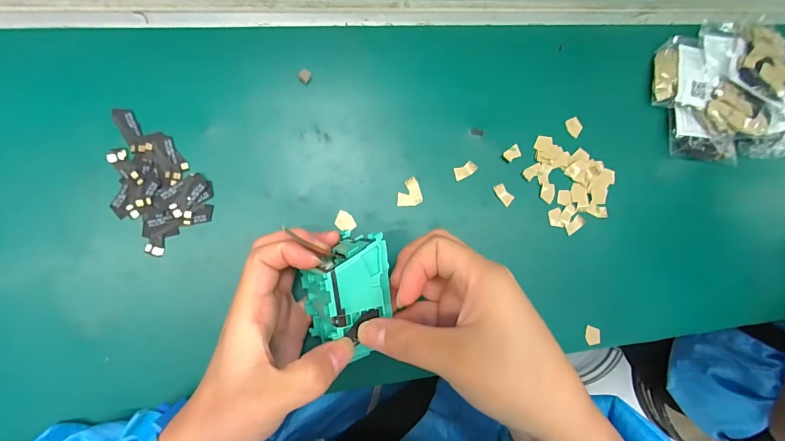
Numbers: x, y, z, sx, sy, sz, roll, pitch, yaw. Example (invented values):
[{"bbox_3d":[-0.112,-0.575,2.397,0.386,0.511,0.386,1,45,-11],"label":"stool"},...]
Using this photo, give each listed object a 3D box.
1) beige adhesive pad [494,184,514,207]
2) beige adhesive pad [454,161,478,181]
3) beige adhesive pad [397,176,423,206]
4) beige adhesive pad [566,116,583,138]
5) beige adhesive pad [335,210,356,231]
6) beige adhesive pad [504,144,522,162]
[{"bbox_3d":[0.099,-0.024,0.340,0.011,0.004,0.021,-38,95,-11],"label":"beige adhesive pad"},{"bbox_3d":[0.064,-0.044,0.334,0.020,0.004,0.011,-27,93,-11],"label":"beige adhesive pad"},{"bbox_3d":[0.015,-0.024,0.325,0.021,0.004,0.024,-2,88,-12],"label":"beige adhesive pad"},{"bbox_3d":[0.167,-0.086,0.353,0.014,0.005,0.018,-28,93,-11],"label":"beige adhesive pad"},{"bbox_3d":[-0.038,0.001,0.315,0.017,0.004,0.015,32,82,-9],"label":"beige adhesive pad"},{"bbox_3d":[0.108,-0.060,0.344,0.016,0.004,0.011,-29,93,-11],"label":"beige adhesive pad"}]

